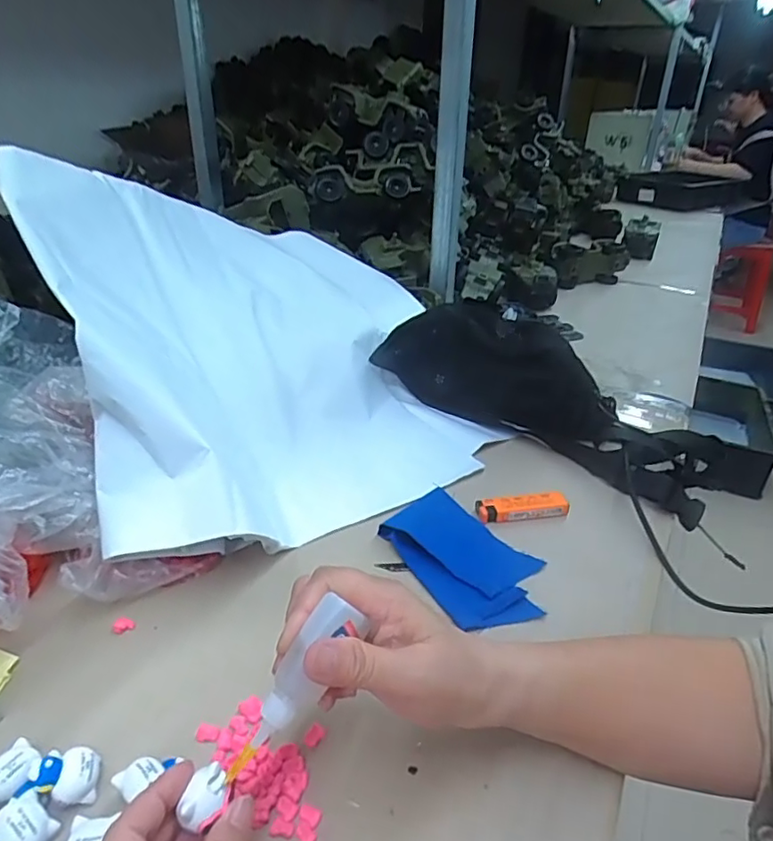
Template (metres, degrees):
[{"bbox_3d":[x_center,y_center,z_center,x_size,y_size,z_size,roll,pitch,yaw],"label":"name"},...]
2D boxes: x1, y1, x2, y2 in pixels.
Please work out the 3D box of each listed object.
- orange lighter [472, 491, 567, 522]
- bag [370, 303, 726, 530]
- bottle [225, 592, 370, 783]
[{"bbox_3d":[0.122,0.079,0.510,0.080,0.018,0.021,-3,31,-9],"label":"orange lighter"},{"bbox_3d":[0.165,-0.020,0.623,0.378,0.116,0.135,30,38,18],"label":"bag"},{"bbox_3d":[-0.043,0.129,0.271,0.019,0.022,0.092,28,81,37],"label":"bottle"}]

